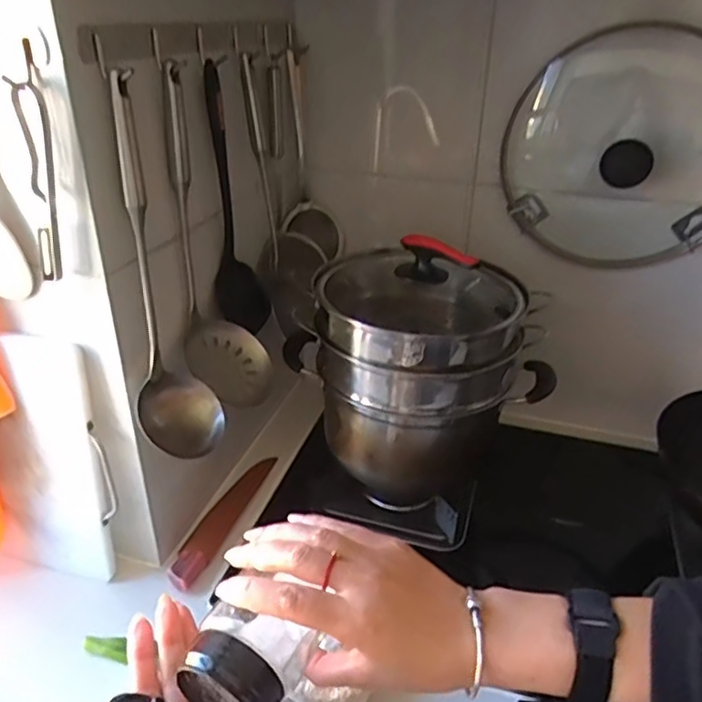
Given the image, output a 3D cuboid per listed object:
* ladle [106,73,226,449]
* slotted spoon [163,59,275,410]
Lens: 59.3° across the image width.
[{"bbox_3d":[-0.169,-0.058,0.550,0.075,0.335,0.077,-7,30,-13],"label":"ladle"},{"bbox_3d":[-0.140,-0.106,0.652,0.093,0.348,0.065,-5,30,-8],"label":"slotted spoon"}]

